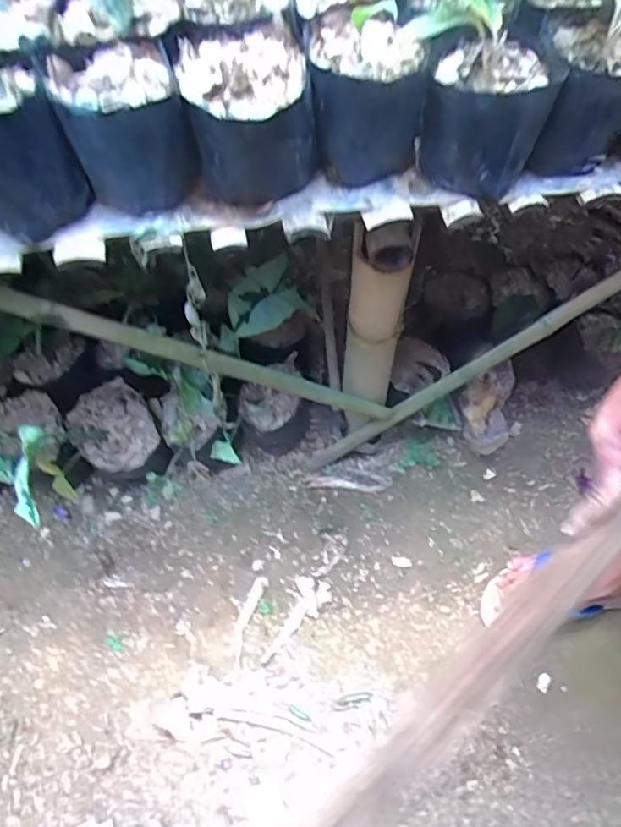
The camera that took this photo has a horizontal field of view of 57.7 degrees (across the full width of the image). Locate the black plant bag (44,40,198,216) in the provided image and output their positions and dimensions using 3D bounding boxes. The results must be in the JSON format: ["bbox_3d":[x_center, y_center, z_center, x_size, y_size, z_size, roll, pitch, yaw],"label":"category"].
[{"bbox_3d":[-0.146,-0.220,0.445,0.090,0.087,0.083,-20,64,-11],"label":"black plant bag"}]

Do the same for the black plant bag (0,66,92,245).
[{"bbox_3d":[-0.236,-0.199,0.438,0.088,0.094,0.089,-33,68,-17],"label":"black plant bag"}]

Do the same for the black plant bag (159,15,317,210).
[{"bbox_3d":[-0.055,-0.240,0.456,0.097,0.090,0.117,-17,64,-10],"label":"black plant bag"}]

